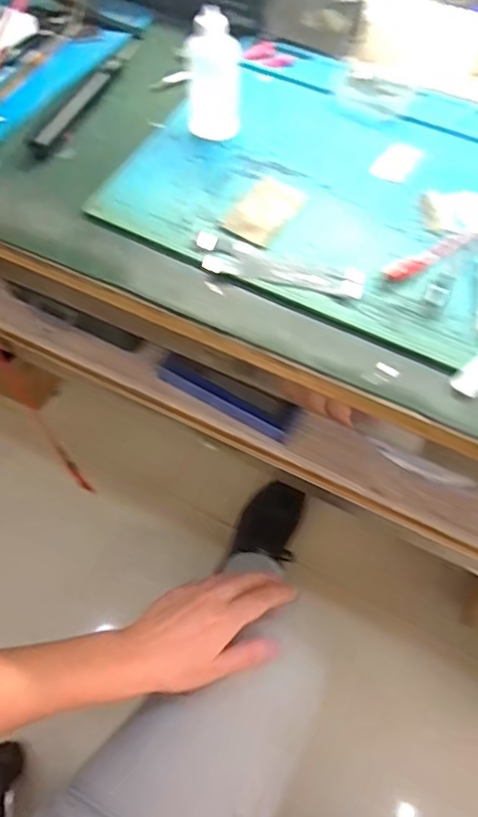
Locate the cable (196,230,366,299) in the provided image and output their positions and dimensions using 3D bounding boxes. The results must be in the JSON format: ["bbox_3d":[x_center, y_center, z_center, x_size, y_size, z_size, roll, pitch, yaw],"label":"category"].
[{"bbox_3d":[0.025,-0.092,0.369,0.113,0.004,0.029,17,65,9],"label":"cable"}]

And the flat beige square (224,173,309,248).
[{"bbox_3d":[0.020,-0.140,0.395,0.039,0.004,0.063,30,67,15],"label":"flat beige square"}]

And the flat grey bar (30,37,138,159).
[{"bbox_3d":[-0.121,-0.259,0.456,0.019,0.012,0.160,22,65,11],"label":"flat grey bar"}]

